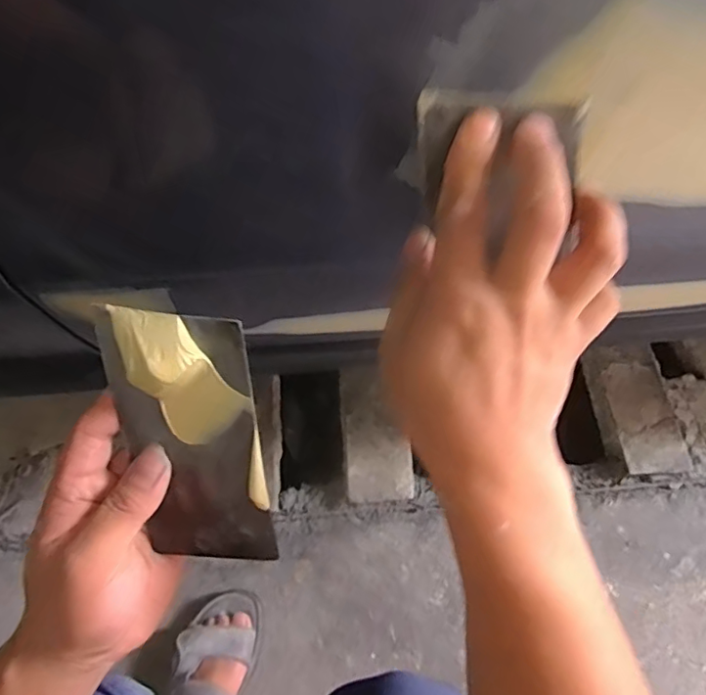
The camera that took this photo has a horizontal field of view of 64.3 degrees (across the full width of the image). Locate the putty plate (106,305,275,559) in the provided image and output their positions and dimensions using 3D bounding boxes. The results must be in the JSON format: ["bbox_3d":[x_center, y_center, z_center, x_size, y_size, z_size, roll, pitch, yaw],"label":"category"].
[{"bbox_3d":[-0.080,0.047,0.272,0.071,0.130,0.018,-2,19,14],"label":"putty plate"}]

